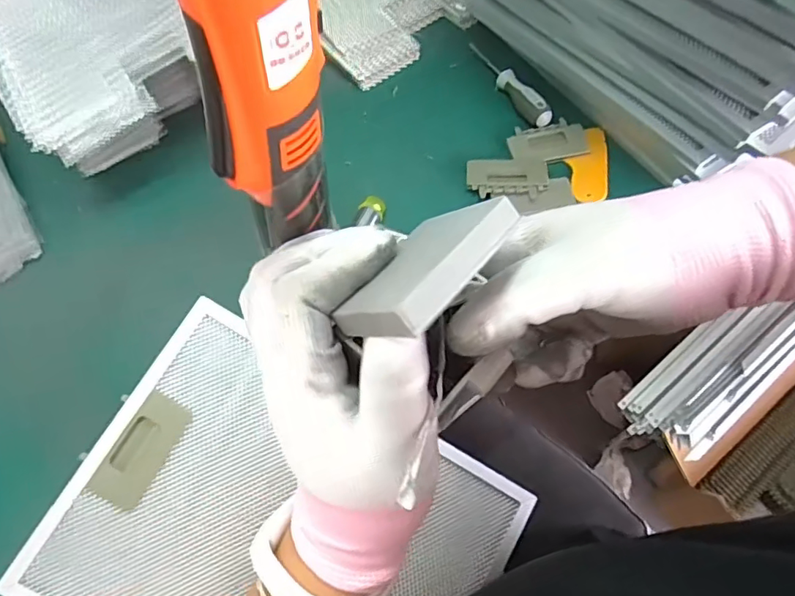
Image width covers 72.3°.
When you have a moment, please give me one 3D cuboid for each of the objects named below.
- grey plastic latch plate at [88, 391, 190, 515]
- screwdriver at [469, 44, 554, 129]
[{"bbox_3d":[-0.203,0.121,0.435,0.038,0.004,0.088,33,71,-9],"label":"grey plastic latch plate"},{"bbox_3d":[0.129,-0.261,0.647,0.020,0.030,0.163,-25,65,-9],"label":"screwdriver"}]

